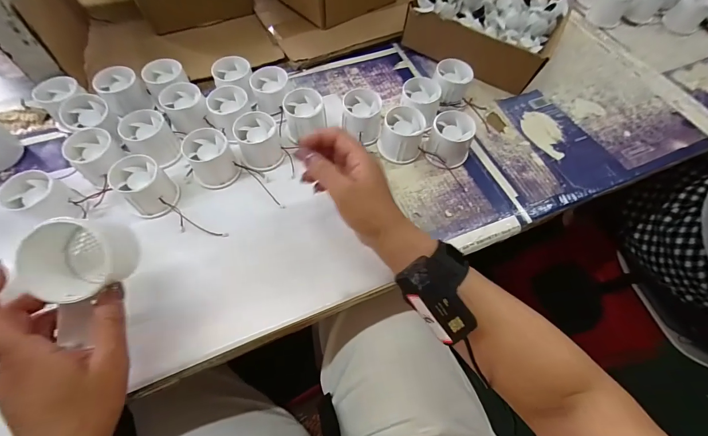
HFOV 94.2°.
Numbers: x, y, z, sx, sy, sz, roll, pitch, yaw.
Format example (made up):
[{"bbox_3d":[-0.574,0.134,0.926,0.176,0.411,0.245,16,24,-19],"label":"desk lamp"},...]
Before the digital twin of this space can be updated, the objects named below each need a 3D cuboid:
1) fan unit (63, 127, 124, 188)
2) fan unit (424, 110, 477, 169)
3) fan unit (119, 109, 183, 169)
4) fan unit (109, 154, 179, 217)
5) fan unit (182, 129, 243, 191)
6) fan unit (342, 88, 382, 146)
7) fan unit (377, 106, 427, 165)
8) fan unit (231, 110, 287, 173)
[{"bbox_3d":[-0.306,-0.072,0.392,0.052,0.041,0.056,-2,61,-2],"label":"fan unit"},{"bbox_3d":[0.125,-0.098,0.424,0.054,0.049,0.054,1,61,-1],"label":"fan unit"},{"bbox_3d":[-0.250,-0.097,0.407,0.054,0.040,0.064,-34,68,-18],"label":"fan unit"},{"bbox_3d":[-0.240,-0.036,0.377,0.056,0.042,0.061,-39,69,-20],"label":"fan unit"},{"bbox_3d":[-0.174,-0.072,0.400,0.053,0.046,0.057,1,61,-1],"label":"fan unit"},{"bbox_3d":[0.010,-0.134,0.436,0.054,0.048,0.056,0,61,-1],"label":"fan unit"},{"bbox_3d":[0.061,-0.105,0.424,0.054,0.048,0.051,1,61,-1],"label":"fan unit"},{"bbox_3d":[-0.119,-0.096,0.413,0.051,0.047,0.055,-17,63,-10],"label":"fan unit"}]

